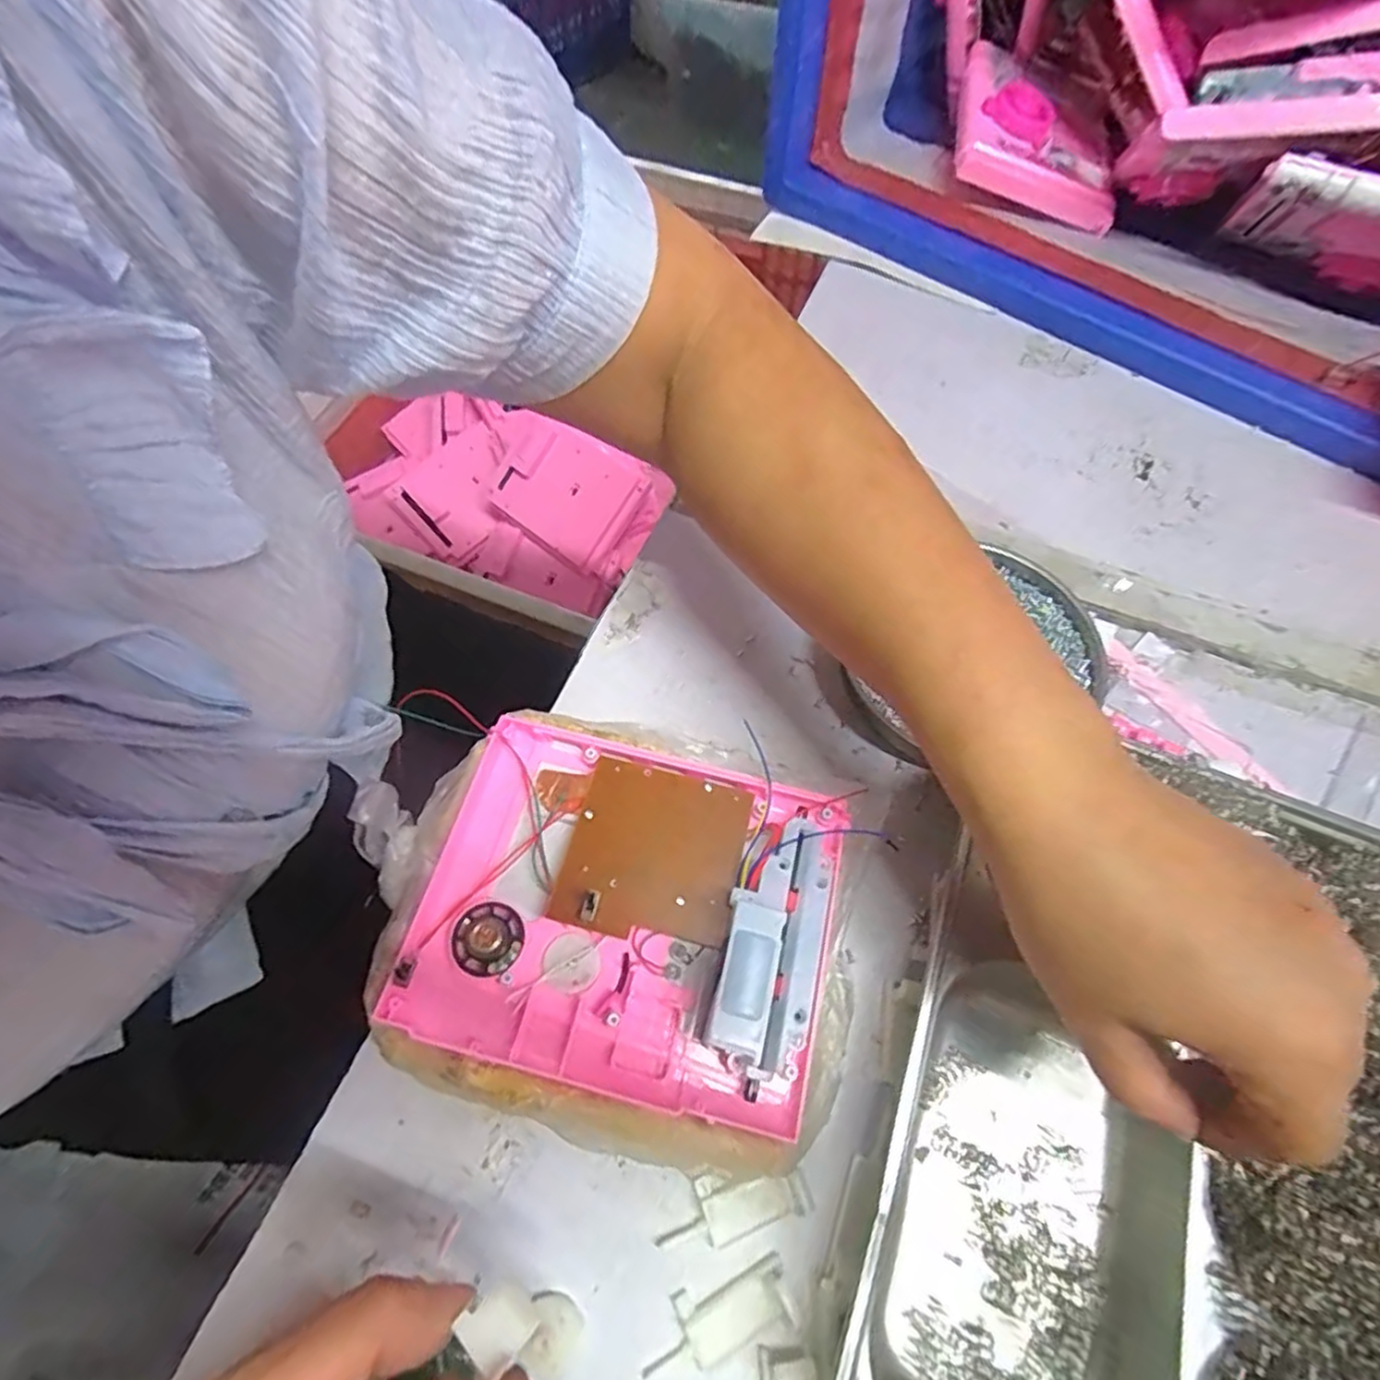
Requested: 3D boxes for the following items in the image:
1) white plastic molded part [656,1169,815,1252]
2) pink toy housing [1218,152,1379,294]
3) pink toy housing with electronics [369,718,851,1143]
[{"bbox_3d":[0.016,0.198,0.263,0.058,0.012,0.024,-17,63,-9],"label":"white plastic molded part"},{"bbox_3d":[0.450,-0.300,0.454,0.161,0.101,0.020,29,106,16],"label":"pink toy housing"},{"bbox_3d":[-0.027,0.086,0.274,0.162,0.038,0.129,14,63,6],"label":"pink toy housing with electronics"}]

